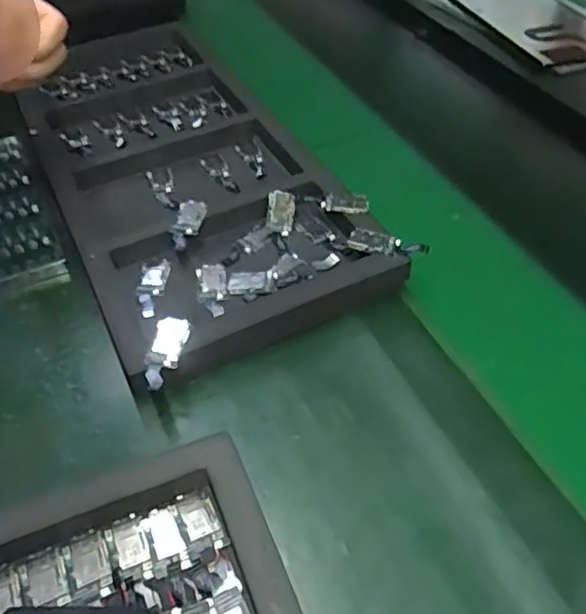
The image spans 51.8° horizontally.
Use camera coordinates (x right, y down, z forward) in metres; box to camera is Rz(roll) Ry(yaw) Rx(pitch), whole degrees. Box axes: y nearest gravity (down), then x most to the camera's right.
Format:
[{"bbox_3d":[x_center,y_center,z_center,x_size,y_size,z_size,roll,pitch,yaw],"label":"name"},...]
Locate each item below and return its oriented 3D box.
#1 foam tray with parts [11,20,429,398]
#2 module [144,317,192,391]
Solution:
[{"bbox_3d":[-0.121,-0.152,0.574,0.218,0.035,0.496,-20,51,-19],"label":"foam tray with parts"},{"bbox_3d":[-0.085,0.029,0.402,0.024,0.010,0.052,13,62,8],"label":"module"}]

